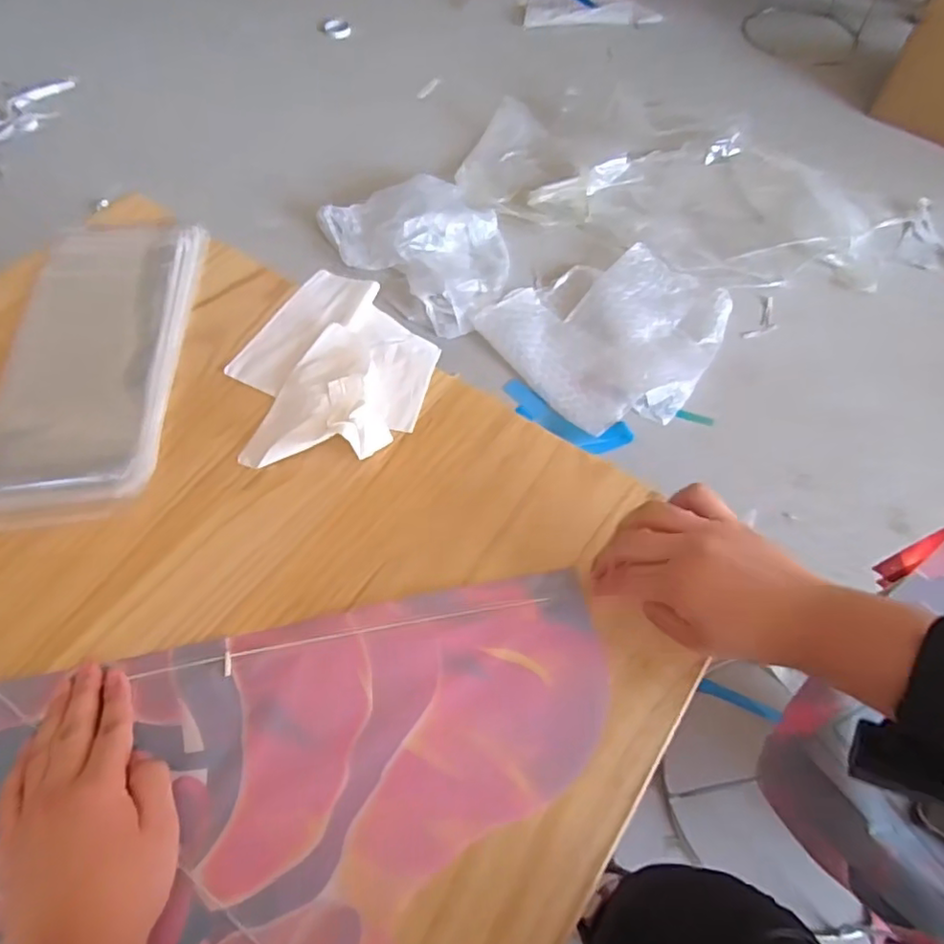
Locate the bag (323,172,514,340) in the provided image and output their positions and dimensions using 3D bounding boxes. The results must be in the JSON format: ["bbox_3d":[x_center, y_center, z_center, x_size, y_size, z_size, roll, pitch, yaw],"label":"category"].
[{"bbox_3d":[-0.079,-0.520,1.351,0.327,0.092,0.425,-38,66,-20],"label":"bag"}]

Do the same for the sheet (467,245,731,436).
[{"bbox_3d":[0.304,-0.294,1.278,0.443,0.081,0.407,-36,66,-19],"label":"sheet"}]

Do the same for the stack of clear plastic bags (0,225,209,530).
[{"bbox_3d":[-0.353,-0.108,0.572,0.158,0.031,0.345,-2,60,-1],"label":"stack of clear plastic bags"}]

